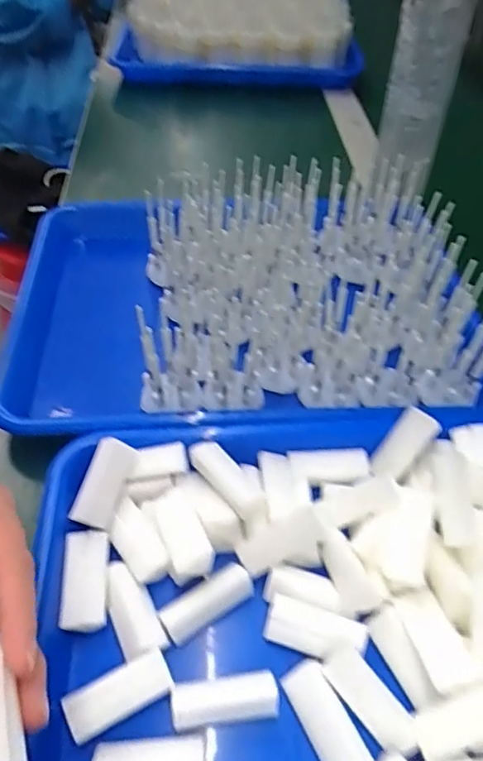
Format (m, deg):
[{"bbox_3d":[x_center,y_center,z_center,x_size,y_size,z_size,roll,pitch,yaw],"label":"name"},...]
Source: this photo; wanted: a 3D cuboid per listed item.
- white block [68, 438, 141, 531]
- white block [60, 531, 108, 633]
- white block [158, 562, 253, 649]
[{"bbox_3d":[-0.073,0.055,0.307,0.020,0.014,0.045,15,67,12],"label":"white block"},{"bbox_3d":[-0.077,0.098,0.282,0.021,0.009,0.046,-4,48,-6],"label":"white block"},{"bbox_3d":[-0.017,0.108,0.280,0.046,0.015,0.016,-25,53,-23],"label":"white block"}]

